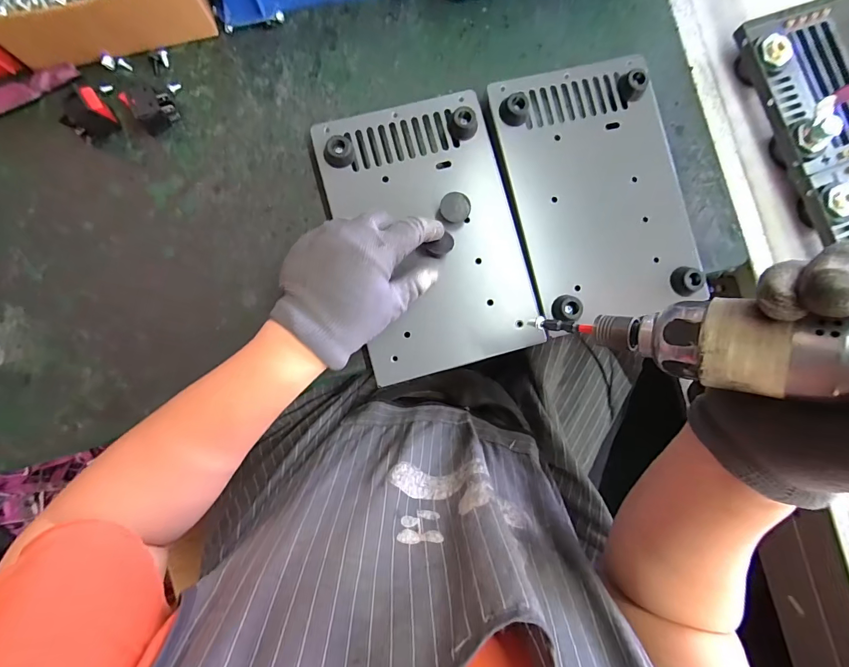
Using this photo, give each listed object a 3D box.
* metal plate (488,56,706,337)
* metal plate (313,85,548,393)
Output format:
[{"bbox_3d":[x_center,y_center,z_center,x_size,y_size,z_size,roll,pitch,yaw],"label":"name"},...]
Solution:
[{"bbox_3d":[0.153,-0.126,0.353,0.140,0.027,0.223,-16,87,-3],"label":"metal plate"},{"bbox_3d":[0.004,-0.085,0.336,0.145,0.028,0.224,-16,84,-2],"label":"metal plate"}]

